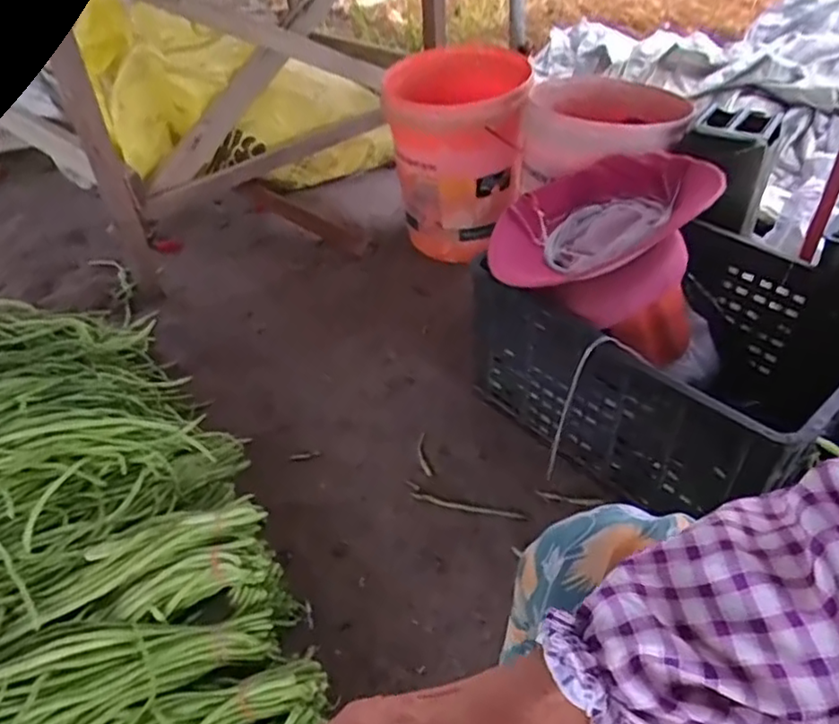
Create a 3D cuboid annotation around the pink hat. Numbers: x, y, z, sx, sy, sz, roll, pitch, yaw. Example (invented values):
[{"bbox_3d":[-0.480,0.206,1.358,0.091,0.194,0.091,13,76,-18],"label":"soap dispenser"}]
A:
[{"bbox_3d":[0.269,-0.202,0.959,0.264,0.147,0.355,21,47,27],"label":"pink hat"}]

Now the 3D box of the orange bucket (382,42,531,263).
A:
[{"bbox_3d":[0.078,-0.414,1.389,0.262,0.432,0.318,2,41,8],"label":"orange bucket"}]

